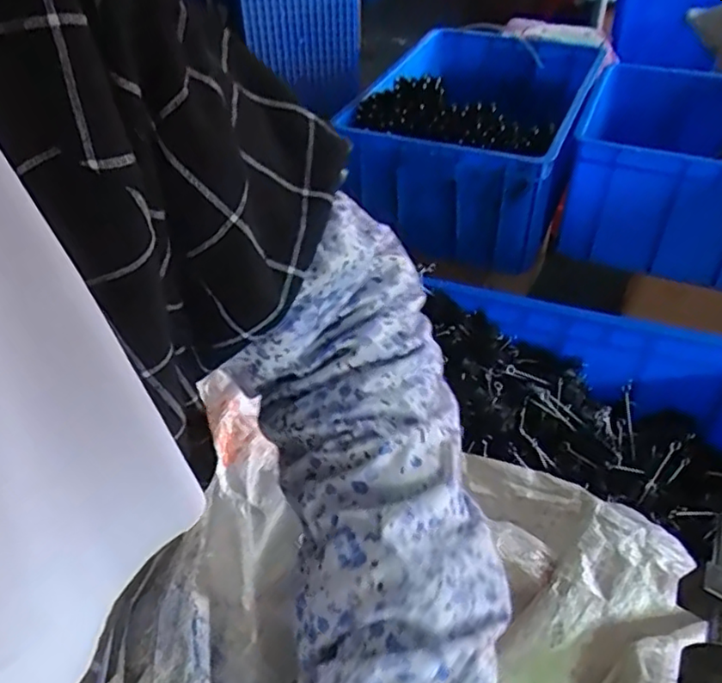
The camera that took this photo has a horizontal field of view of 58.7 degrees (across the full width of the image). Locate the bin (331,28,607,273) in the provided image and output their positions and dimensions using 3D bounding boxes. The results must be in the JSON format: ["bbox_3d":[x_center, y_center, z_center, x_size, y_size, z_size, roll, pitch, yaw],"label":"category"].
[{"bbox_3d":[0.238,-0.430,1.340,0.384,0.264,0.551,16,40,14],"label":"bin"}]

